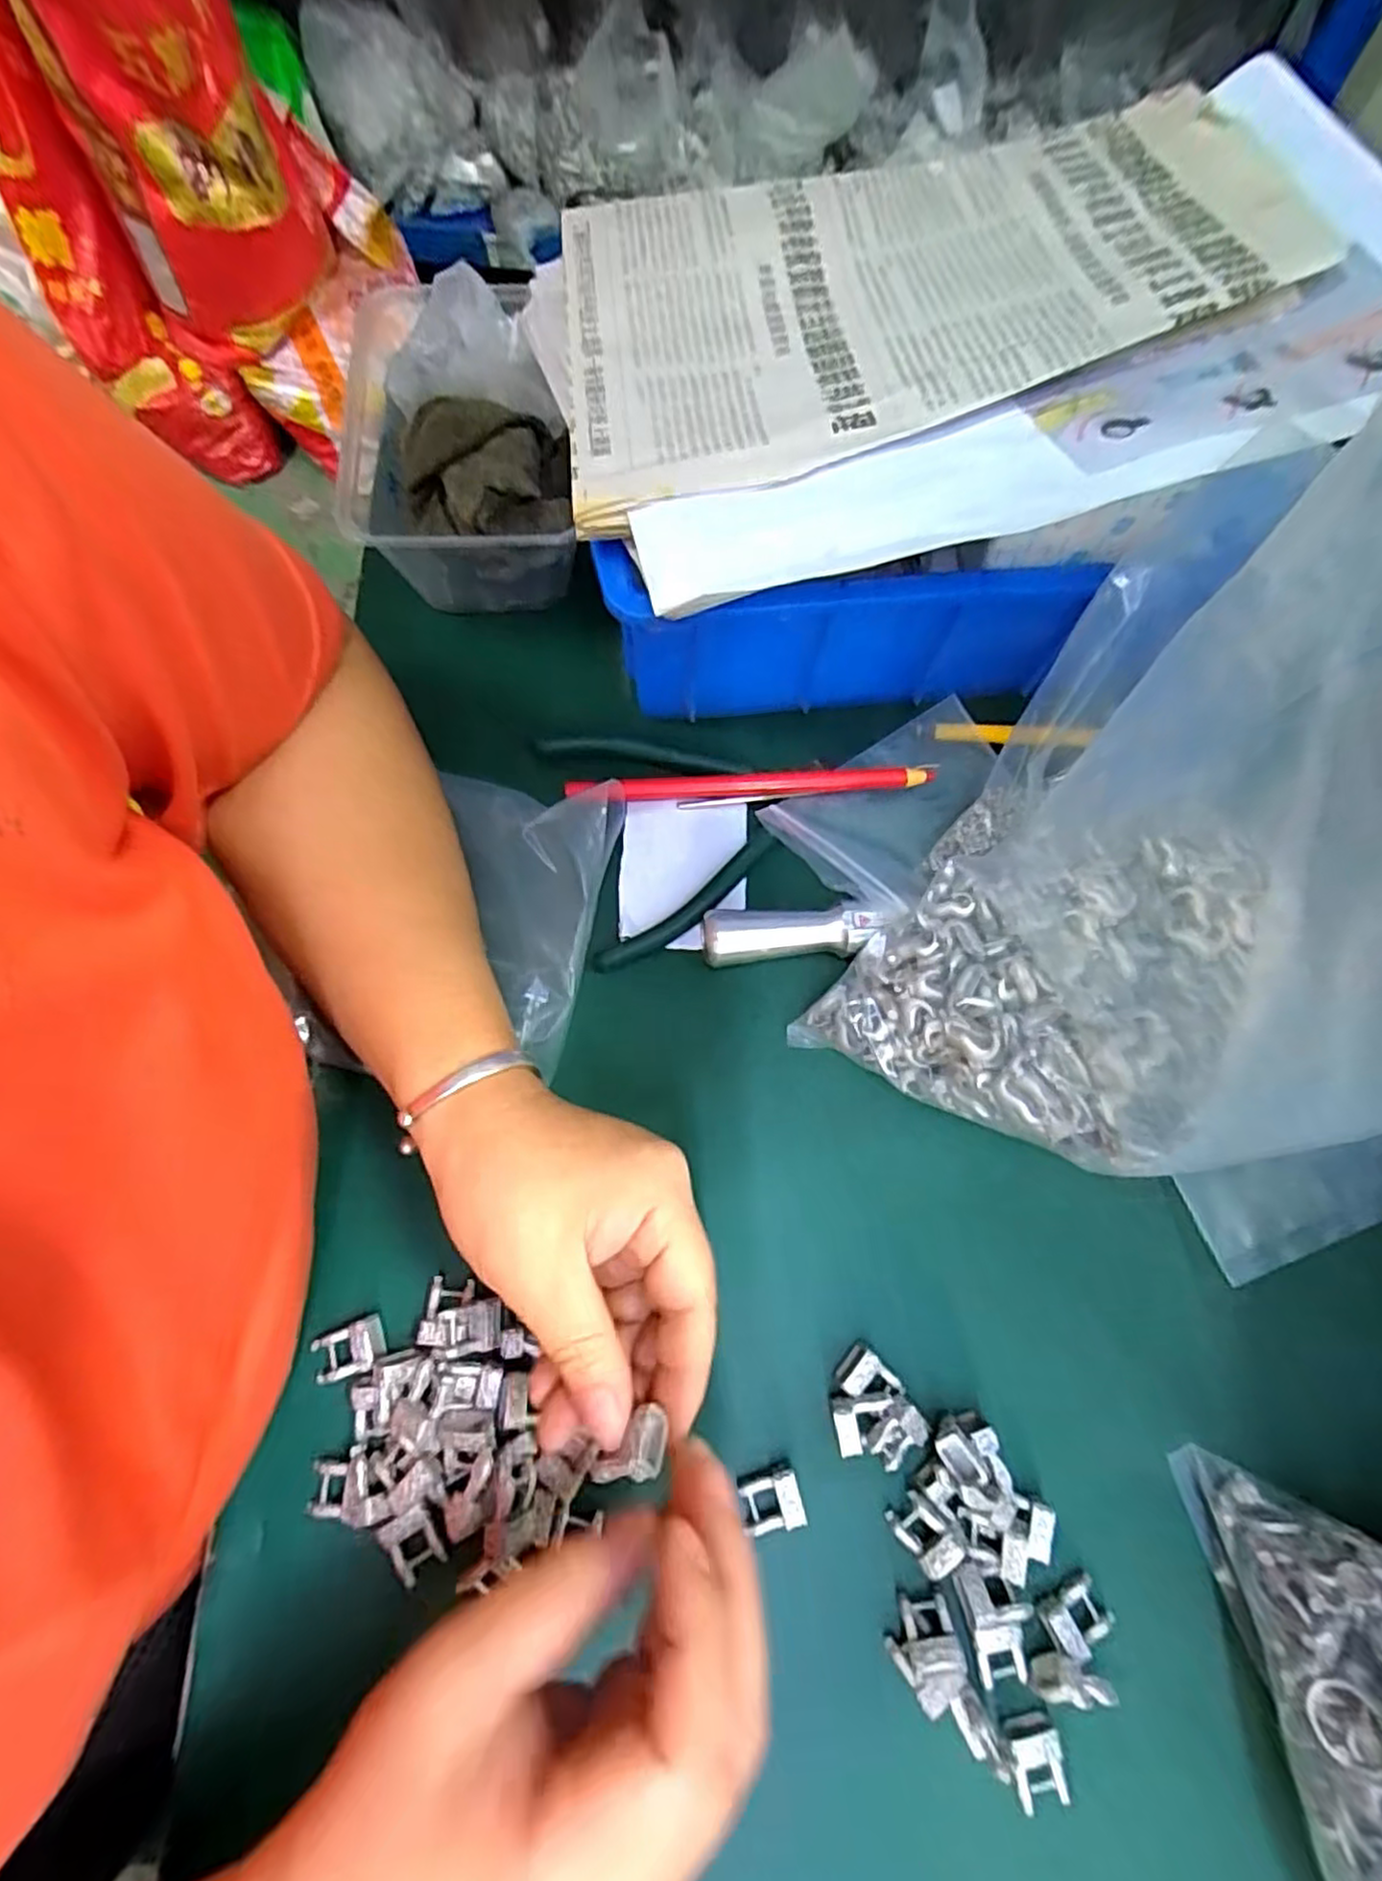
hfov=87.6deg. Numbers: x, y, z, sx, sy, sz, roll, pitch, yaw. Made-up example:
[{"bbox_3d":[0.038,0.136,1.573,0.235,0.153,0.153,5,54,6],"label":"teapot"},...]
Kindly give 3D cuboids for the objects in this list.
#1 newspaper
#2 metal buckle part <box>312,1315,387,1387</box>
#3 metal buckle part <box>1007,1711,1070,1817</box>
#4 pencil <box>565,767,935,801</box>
[{"bbox_3d":[0.076,-0.249,0.276,0.256,0.018,0.165,-11,68,6],"label":"newspaper"},{"bbox_3d":[-0.124,0.148,0.260,0.024,0.007,0.016,-20,73,-9],"label":"metal buckle part"},{"bbox_3d":[0.112,0.264,0.231,0.017,0.004,0.022,-10,72,-5],"label":"metal buckle part"},{"bbox_3d":[0.026,-0.071,0.331,0.163,0.011,0.006,-2,33,2],"label":"pencil"}]

